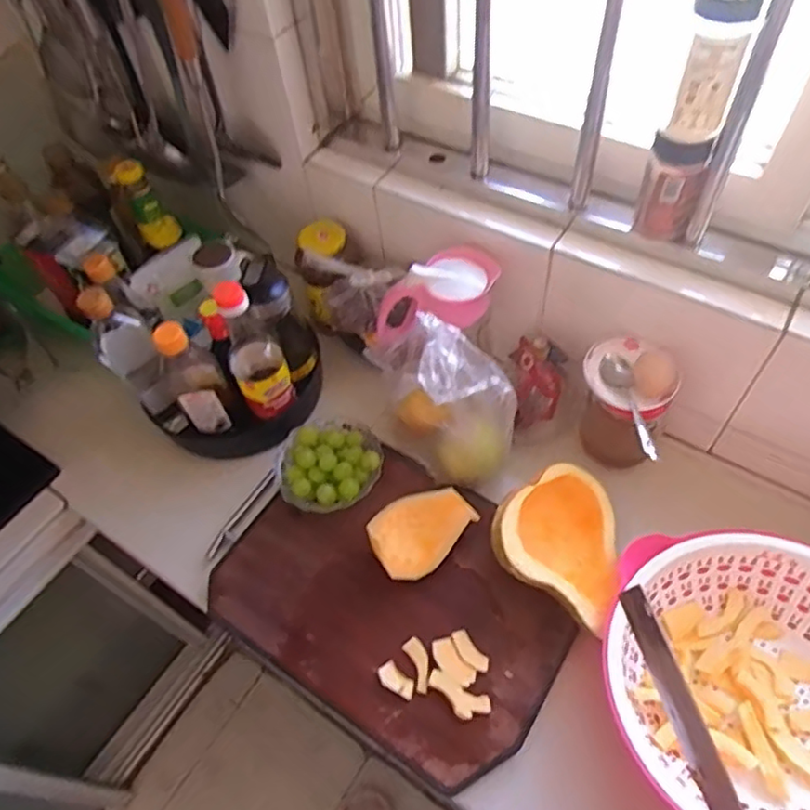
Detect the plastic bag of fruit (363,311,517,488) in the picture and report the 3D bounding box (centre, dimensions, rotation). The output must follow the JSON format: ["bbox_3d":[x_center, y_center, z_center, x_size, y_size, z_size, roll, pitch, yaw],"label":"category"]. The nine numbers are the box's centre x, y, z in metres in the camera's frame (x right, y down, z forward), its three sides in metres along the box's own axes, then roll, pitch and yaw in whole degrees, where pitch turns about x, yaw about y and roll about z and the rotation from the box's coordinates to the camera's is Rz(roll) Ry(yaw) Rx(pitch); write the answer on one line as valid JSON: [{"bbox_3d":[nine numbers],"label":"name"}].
[{"bbox_3d":[0.038,-0.008,0.735,0.087,0.235,0.174,-40,62,-20],"label":"plastic bag of fruit"}]

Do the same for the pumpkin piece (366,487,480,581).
[{"bbox_3d":[0.016,0.148,0.734,0.123,0.035,0.091,-40,62,-20],"label":"pumpkin piece"}]

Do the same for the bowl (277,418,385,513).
[{"bbox_3d":[-0.094,0.075,0.780,0.130,0.048,0.122,-2,56,3],"label":"bowl"}]

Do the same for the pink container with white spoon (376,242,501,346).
[{"bbox_3d":[0.039,-0.136,0.782,0.154,0.110,0.086,1,56,6],"label":"pink container with white spoon"}]

